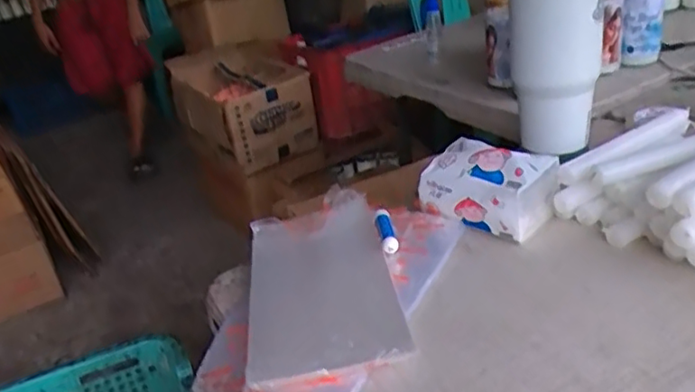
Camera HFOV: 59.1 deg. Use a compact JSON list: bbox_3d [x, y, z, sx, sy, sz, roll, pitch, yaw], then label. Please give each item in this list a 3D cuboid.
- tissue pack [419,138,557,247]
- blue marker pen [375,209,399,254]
[{"bbox_3d":[0.147,-0.011,0.645,0.124,0.075,0.088,15,36,39],"label":"tissue pack"},{"bbox_3d":[0.040,0.037,0.622,0.016,0.017,0.071,-10,27,0],"label":"blue marker pen"}]

